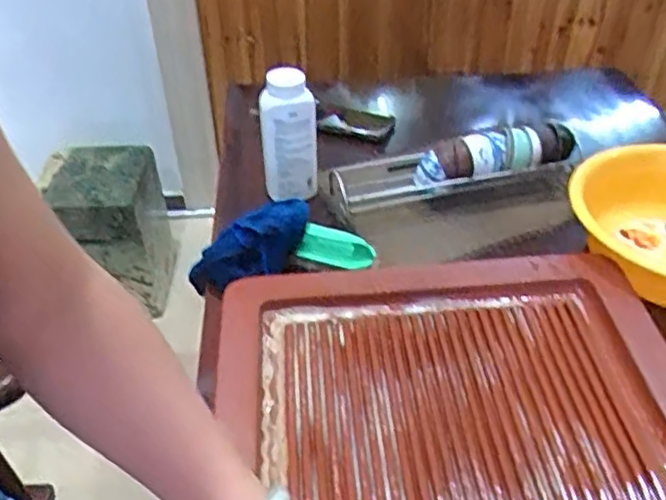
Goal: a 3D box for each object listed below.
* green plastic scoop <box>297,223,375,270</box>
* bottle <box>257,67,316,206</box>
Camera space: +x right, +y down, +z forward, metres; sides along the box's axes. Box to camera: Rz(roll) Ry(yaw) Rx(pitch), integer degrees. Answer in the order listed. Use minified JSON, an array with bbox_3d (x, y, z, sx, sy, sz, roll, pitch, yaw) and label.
[{"bbox_3d":[0.005,-0.003,0.839,0.097,0.052,0.028,12,30,17],"label":"green plastic scoop"},{"bbox_3d":[-0.061,-0.153,0.908,0.081,0.184,0.057,-7,43,-2],"label":"bottle"}]

